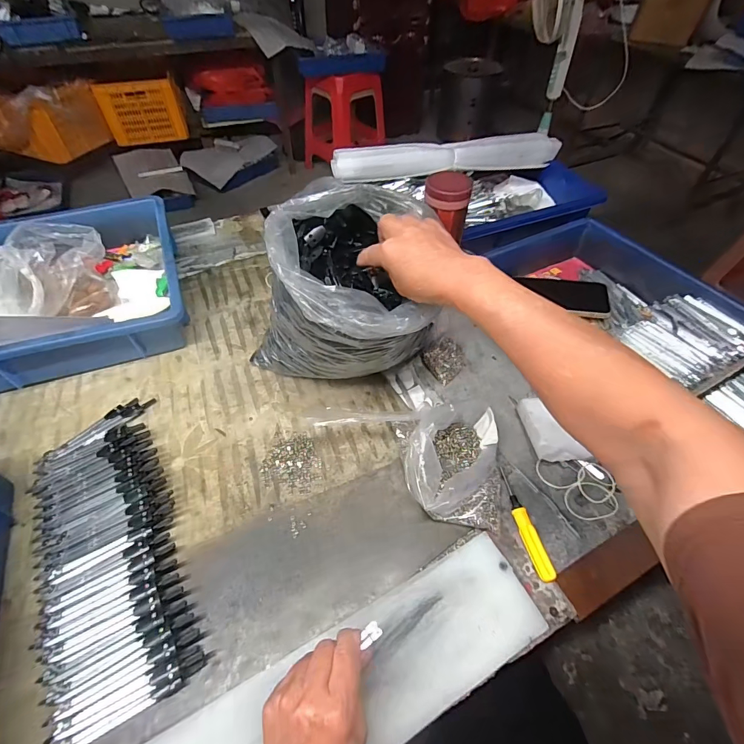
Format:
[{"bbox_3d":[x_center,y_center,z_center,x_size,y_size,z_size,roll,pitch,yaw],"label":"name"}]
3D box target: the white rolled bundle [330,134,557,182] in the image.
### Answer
[{"bbox_3d":[0.146,-0.392,0.717,0.435,0.051,0.036,-9,52,-8],"label":"white rolled bundle"}]

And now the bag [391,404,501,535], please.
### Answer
[{"bbox_3d":[0.089,0.098,0.427,0.111,0.056,0.130,-2,52,-3],"label":"bag"}]

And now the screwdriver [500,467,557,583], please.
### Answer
[{"bbox_3d":[0.157,0.156,0.406,0.015,0.014,0.115,-10,52,-9],"label":"screwdriver"}]

